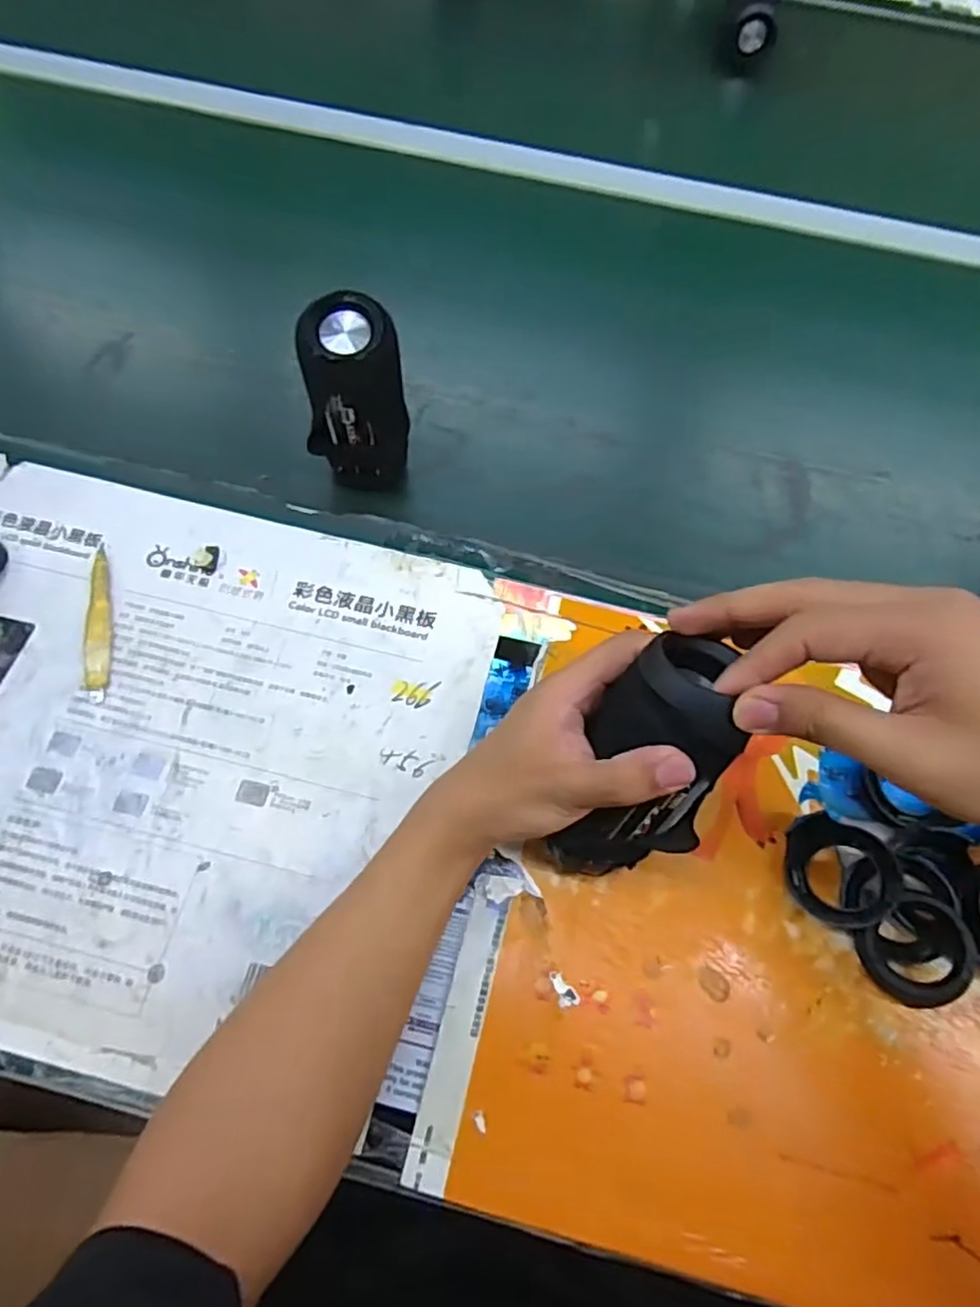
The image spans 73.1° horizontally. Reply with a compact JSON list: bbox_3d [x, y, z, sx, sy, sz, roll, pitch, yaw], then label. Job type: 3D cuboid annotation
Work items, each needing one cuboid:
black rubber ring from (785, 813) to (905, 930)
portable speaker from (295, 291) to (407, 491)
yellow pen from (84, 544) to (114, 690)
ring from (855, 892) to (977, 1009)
[{"bbox_3d":[0.212,0.133,0.403,0.065,0.010,0.059,24,80,30],"label":"black rubber ring"},{"bbox_3d":[-0.095,-0.181,0.484,0.065,0.139,0.055,15,65,4],"label":"portable speaker"},{"bbox_3d":[-0.279,-0.028,0.473,0.019,0.005,0.114,-7,66,-7],"label":"yellow pen"},{"bbox_3d":[0.249,0.174,0.383,0.057,0.013,0.061,-1,84,13],"label":"ring"}]

